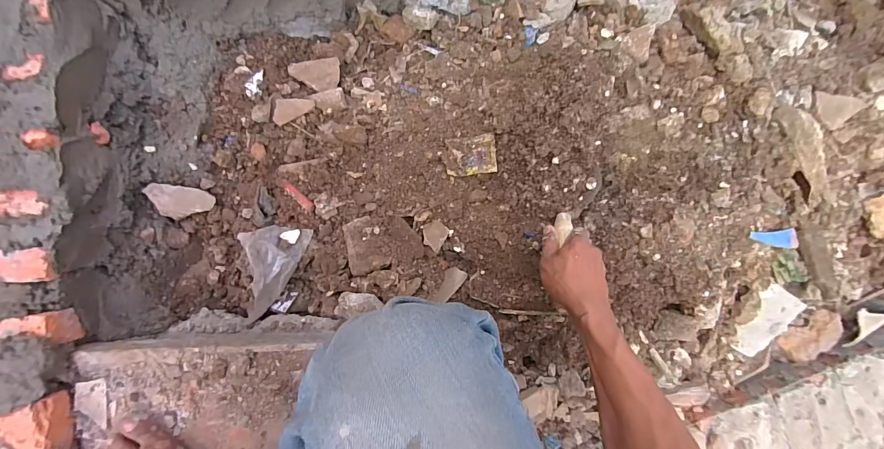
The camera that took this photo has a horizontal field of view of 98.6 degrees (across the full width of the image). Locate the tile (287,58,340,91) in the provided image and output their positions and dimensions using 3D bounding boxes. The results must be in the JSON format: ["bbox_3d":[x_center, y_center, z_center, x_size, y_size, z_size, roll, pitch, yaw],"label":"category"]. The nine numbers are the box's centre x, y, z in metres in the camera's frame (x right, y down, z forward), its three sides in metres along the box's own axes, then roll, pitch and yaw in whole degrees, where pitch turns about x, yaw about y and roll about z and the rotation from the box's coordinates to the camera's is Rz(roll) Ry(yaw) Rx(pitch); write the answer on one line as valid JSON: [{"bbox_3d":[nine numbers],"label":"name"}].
[{"bbox_3d":[-0.217,-0.258,0.658,0.082,0.007,0.049,-10,111,-8],"label":"tile"}]

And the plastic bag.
[{"bbox_3d":[-0.265,0.079,0.611,0.100,0.047,0.147,-3,90,-10],"label":"plastic bag"}]

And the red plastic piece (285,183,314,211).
[{"bbox_3d":[-0.243,-0.048,0.643,0.062,0.008,0.018,43,110,4],"label":"red plastic piece"}]

